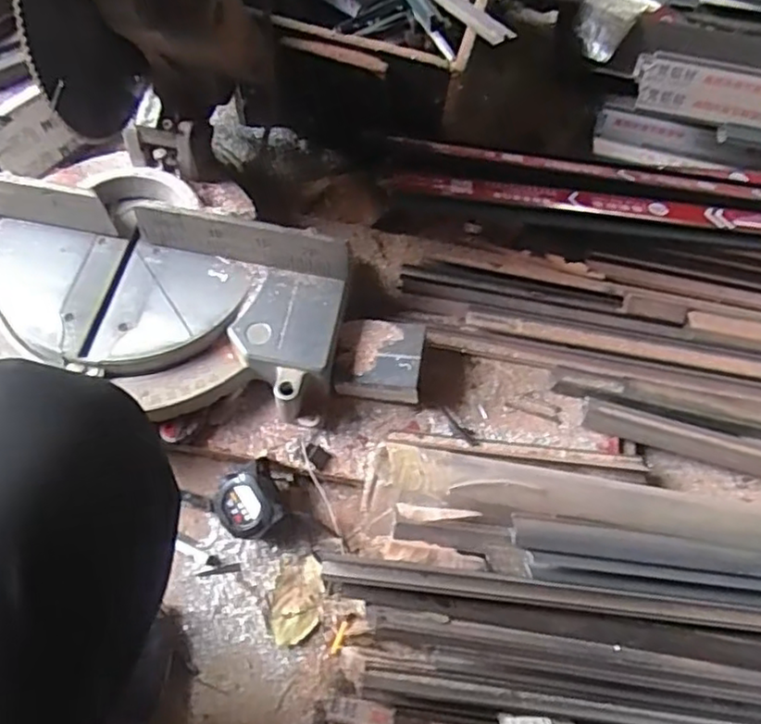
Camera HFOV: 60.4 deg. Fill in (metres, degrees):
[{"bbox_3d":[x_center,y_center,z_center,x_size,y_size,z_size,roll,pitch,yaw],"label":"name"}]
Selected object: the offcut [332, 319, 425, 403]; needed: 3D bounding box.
[{"bbox_3d":[-0.002,0.000,0.724,0.091,0.053,0.084,10,65,1],"label":"offcut"}]

